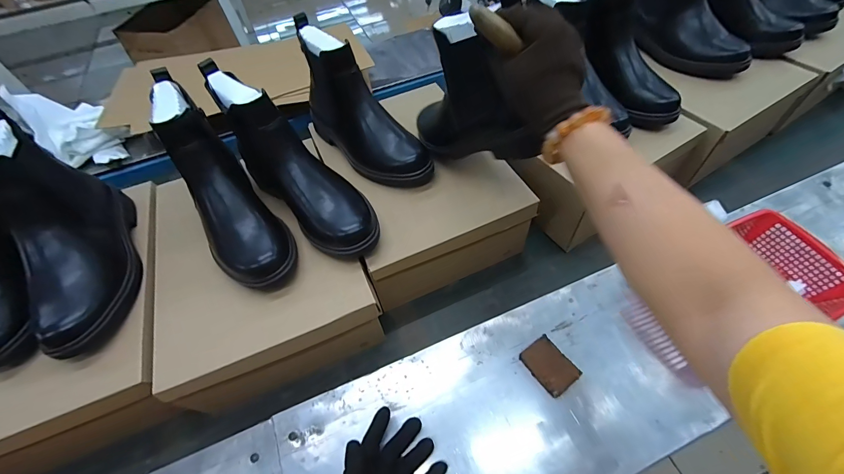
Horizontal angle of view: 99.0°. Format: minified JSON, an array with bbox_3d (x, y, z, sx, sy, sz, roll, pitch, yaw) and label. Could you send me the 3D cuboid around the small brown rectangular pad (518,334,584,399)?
[{"bbox_3d":[0.168,0.169,0.474,0.049,0.011,0.066,-32,60,-16],"label":"small brown rectangular pad"}]

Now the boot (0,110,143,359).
[{"bbox_3d":[-0.434,-0.003,0.426,0.094,0.165,0.250,-26,58,-15],"label":"boot"}]

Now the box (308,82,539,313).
[{"bbox_3d":[-0.012,-0.083,0.596,0.252,0.115,0.312,-22,57,-11],"label":"box"}]

